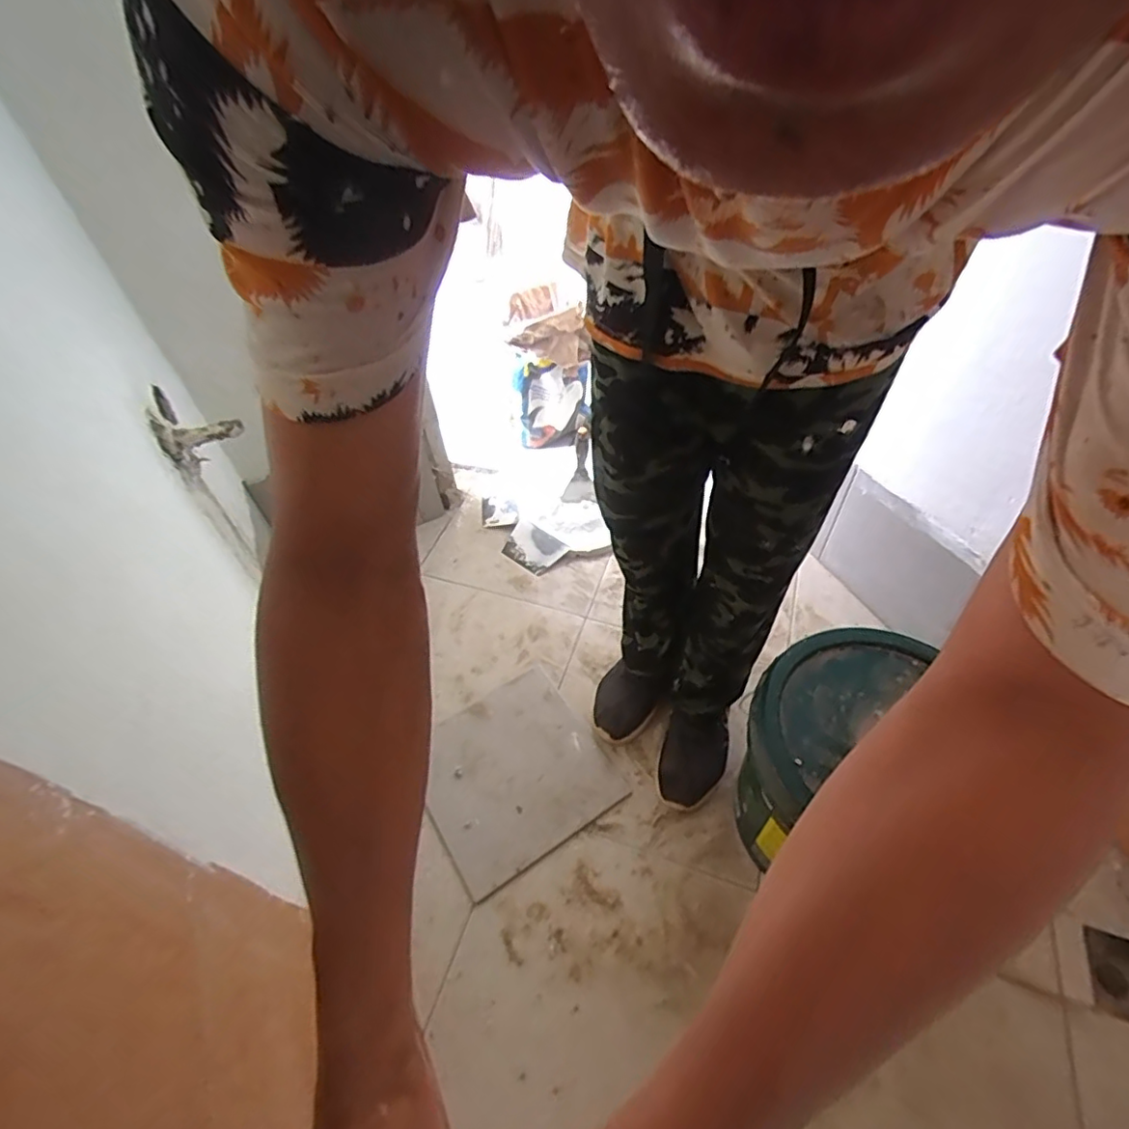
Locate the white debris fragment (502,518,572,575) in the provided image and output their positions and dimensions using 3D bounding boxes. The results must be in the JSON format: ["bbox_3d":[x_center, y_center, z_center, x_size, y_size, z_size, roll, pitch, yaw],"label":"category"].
[{"bbox_3d":[-0.078,-0.041,1.372,0.146,0.010,0.103,33,72,26],"label":"white debris fragment"}]

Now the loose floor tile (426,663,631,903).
[{"bbox_3d":[-0.094,0.357,1.027,0.300,0.016,0.293,-26,56,-23],"label":"loose floor tile"}]

